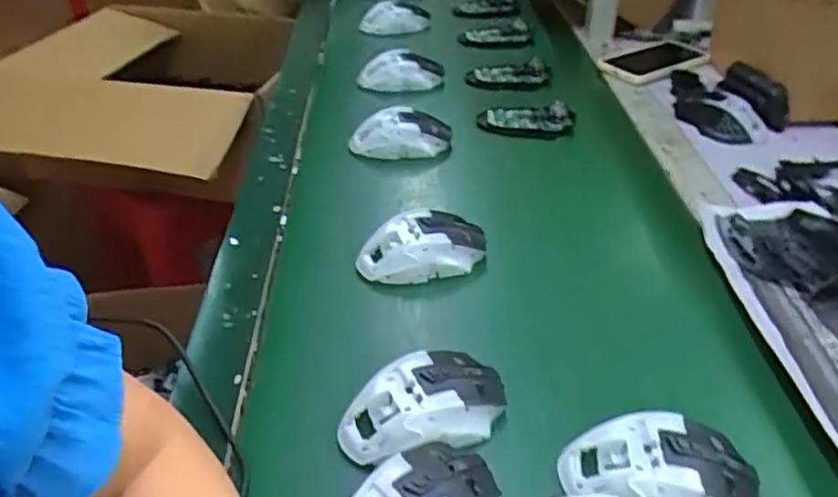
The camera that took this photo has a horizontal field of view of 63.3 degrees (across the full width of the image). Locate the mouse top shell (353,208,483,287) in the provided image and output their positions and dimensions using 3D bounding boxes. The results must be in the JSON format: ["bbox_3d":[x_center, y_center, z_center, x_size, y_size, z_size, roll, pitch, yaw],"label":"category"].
[{"bbox_3d":[0.001,-0.004,0.613,0.113,0.034,0.062,-8,37,-11],"label":"mouse top shell"}]

